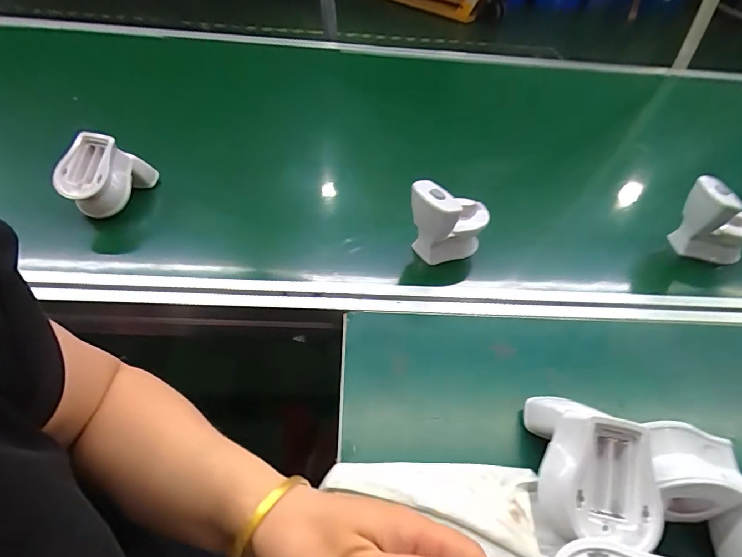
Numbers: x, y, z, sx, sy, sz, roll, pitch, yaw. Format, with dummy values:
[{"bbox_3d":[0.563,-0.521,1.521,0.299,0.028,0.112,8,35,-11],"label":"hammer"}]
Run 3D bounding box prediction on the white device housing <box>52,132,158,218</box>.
[{"bbox_3d":[-0.345,-0.138,0.523,0.058,0.077,0.110,12,43,11],"label":"white device housing"}]

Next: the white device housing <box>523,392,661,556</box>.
[{"bbox_3d":[0.168,0.144,0.318,0.064,0.081,0.099,1,71,1],"label":"white device housing"}]

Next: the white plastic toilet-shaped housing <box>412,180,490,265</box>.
[{"bbox_3d":[0.099,-0.071,0.499,0.102,0.094,0.059,-10,44,-14],"label":"white plastic toilet-shaped housing"}]

